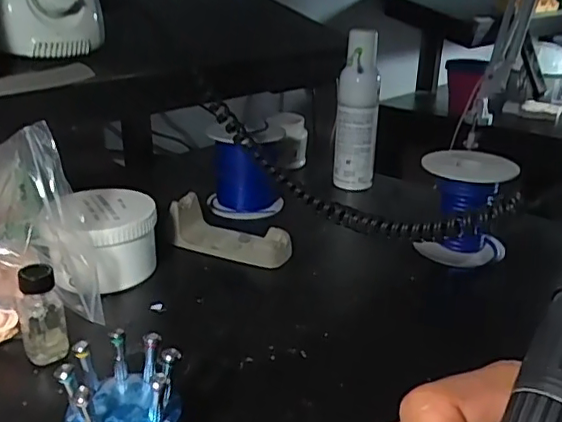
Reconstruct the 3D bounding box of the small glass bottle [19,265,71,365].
[{"bbox_3d":[-0.163,0.072,0.394,0.027,0.069,0.022,-7,25,-21],"label":"small glass bottle"}]

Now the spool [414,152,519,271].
[{"bbox_3d":[0.175,-0.001,0.554,0.085,0.098,0.081,10,24,19],"label":"spool"}]

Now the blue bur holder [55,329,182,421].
[{"bbox_3d":[-0.083,0.108,0.308,0.059,0.067,0.064,-4,24,-13],"label":"blue bur holder"}]

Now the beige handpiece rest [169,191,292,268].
[{"bbox_3d":[-0.048,0.018,0.558,0.119,0.040,0.044,11,24,20],"label":"beige handpiece rest"}]

